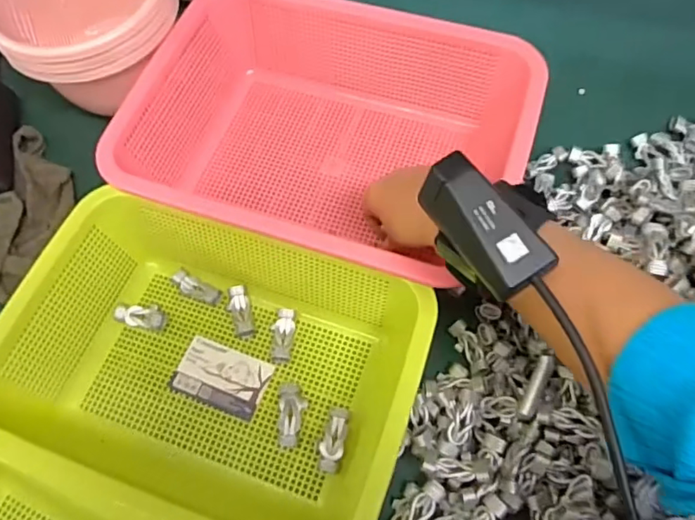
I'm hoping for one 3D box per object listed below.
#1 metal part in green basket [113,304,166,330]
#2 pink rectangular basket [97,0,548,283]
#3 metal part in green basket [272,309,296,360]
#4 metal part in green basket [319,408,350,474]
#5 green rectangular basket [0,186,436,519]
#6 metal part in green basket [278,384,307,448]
[{"bbox_3d":[-0.161,0.043,0.422,0.040,0.006,0.018,9,67,8],"label":"metal part in green basket"},{"bbox_3d":[-0.015,-0.102,0.446,0.298,0.088,0.218,17,69,9],"label":"pink rectangular basket"},{"bbox_3d":[-0.049,0.057,0.410,0.017,0.007,0.039,1,66,5],"label":"metal part in green basket"},{"bbox_3d":[-0.009,0.124,0.371,0.015,0.011,0.043,6,66,7],"label":"metal part in green basket"},{"bbox_3d":[-0.088,0.065,0.372,0.263,0.083,0.192,18,68,12],"label":"green rectangular basket"},{"bbox_3d":[-0.039,0.108,0.378,0.018,0.009,0.042,-1,66,4],"label":"metal part in green basket"}]

